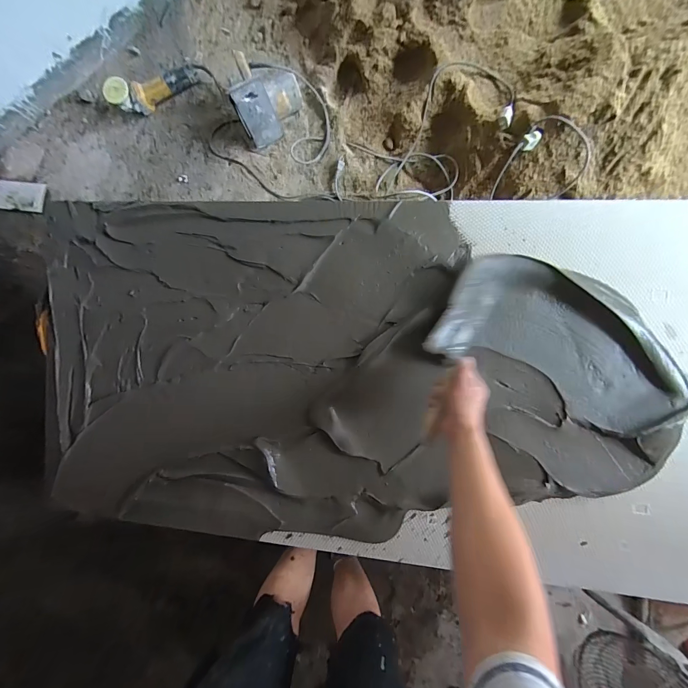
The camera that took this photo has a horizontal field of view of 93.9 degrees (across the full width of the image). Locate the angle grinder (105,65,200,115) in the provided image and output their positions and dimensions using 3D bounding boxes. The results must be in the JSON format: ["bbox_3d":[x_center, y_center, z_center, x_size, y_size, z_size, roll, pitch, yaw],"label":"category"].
[{"bbox_3d":[-0.595,-0.795,1.005,0.277,0.083,0.071,-20,90,-4],"label":"angle grinder"}]

